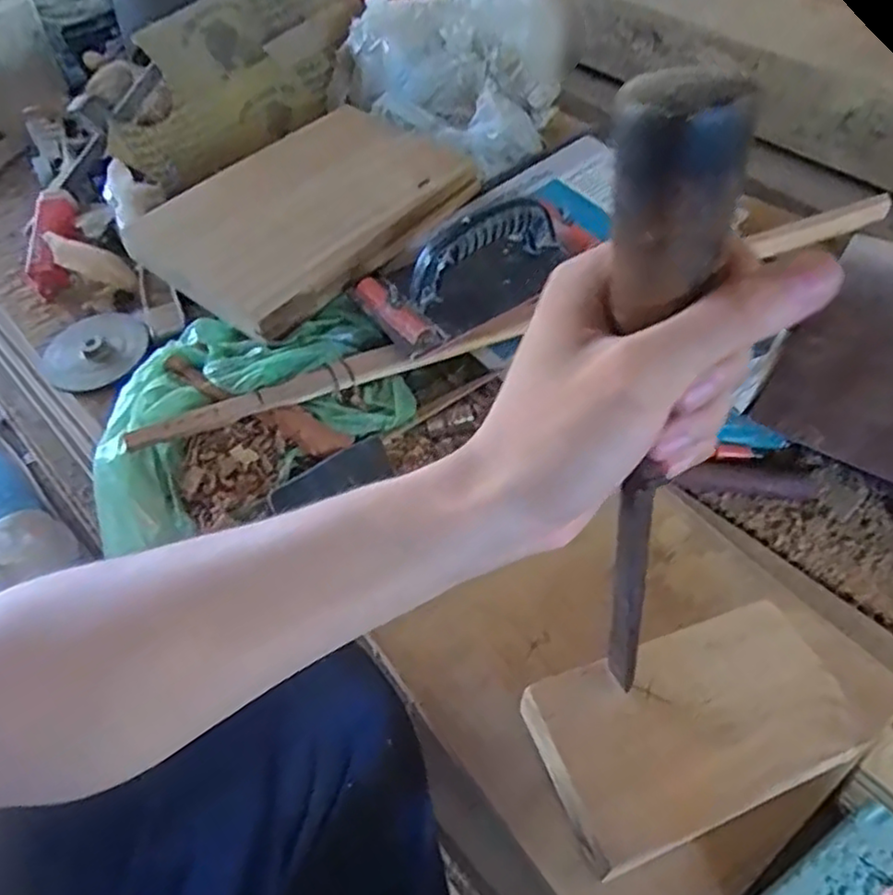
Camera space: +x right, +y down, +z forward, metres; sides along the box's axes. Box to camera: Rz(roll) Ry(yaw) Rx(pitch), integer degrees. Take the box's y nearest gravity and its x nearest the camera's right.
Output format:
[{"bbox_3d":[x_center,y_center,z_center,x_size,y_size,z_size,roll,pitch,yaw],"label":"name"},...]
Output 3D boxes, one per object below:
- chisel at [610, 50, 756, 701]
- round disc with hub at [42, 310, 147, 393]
[{"bbox_3d":[0.080,0.008,0.271,0.031,0.282,0.036,20,53,26],"label":"chisel"},{"bbox_3d":[-0.324,-0.091,0.627,0.089,0.025,0.095,1,49,-1],"label":"round disc with hub"}]

